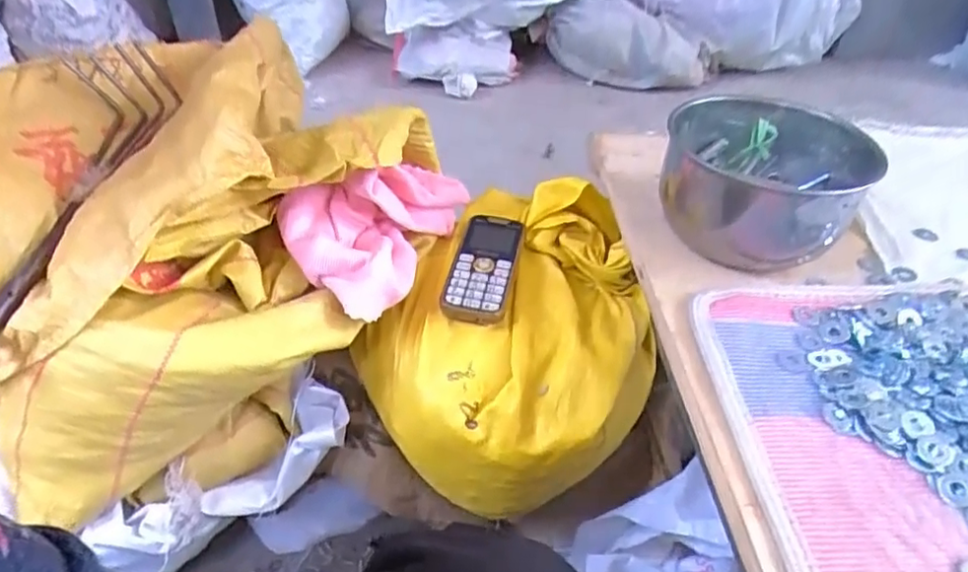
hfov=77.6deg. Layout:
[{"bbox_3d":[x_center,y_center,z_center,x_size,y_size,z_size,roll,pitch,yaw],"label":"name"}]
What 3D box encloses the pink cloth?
[{"bbox_3d":[-0.097,-0.067,0.559,0.124,0.080,0.188,22,46,20],"label":"pink cloth"}]

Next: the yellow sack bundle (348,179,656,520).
[{"bbox_3d":[0.038,0.053,0.578,0.239,0.162,0.285,22,46,20],"label":"yellow sack bundle"}]

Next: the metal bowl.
[{"bbox_3d":[0.238,-0.095,0.536,0.166,0.082,0.170,2,41,-2],"label":"metal bowl"}]

